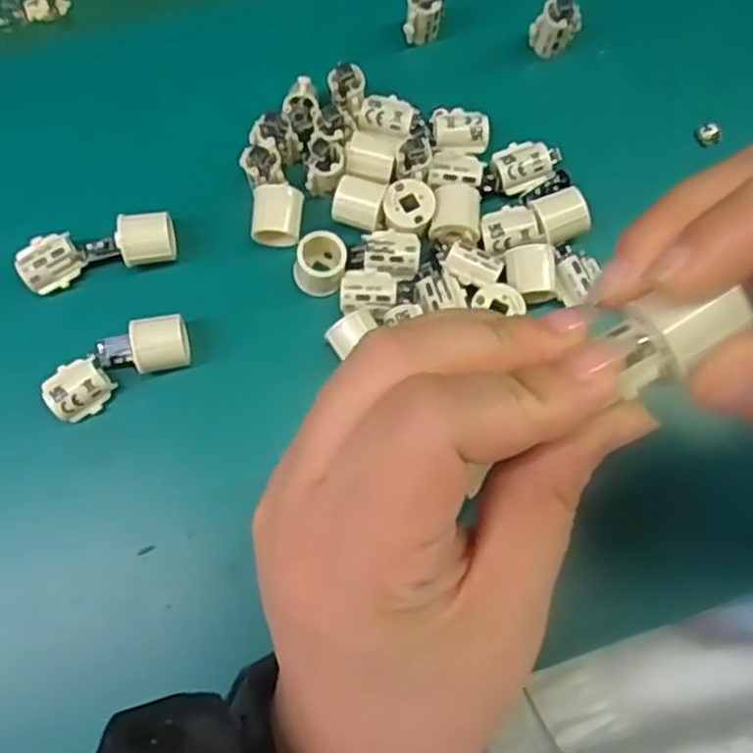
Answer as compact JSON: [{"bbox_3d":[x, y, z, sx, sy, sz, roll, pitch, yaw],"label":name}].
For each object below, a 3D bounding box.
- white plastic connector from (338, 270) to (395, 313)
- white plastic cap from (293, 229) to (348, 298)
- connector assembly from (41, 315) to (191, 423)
[{"bbox_3d":[-0.003,-0.033,0.286,0.021,0.008,0.016,-5,74,-1],"label":"white plastic connector"},{"bbox_3d":[-0.021,-0.043,0.288,0.018,0.018,0.022,8,74,3],"label":"white plastic cap"},{"bbox_3d":[-0.097,-0.006,0.278,0.055,0.018,0.025,-25,75,-7],"label":"connector assembly"}]

